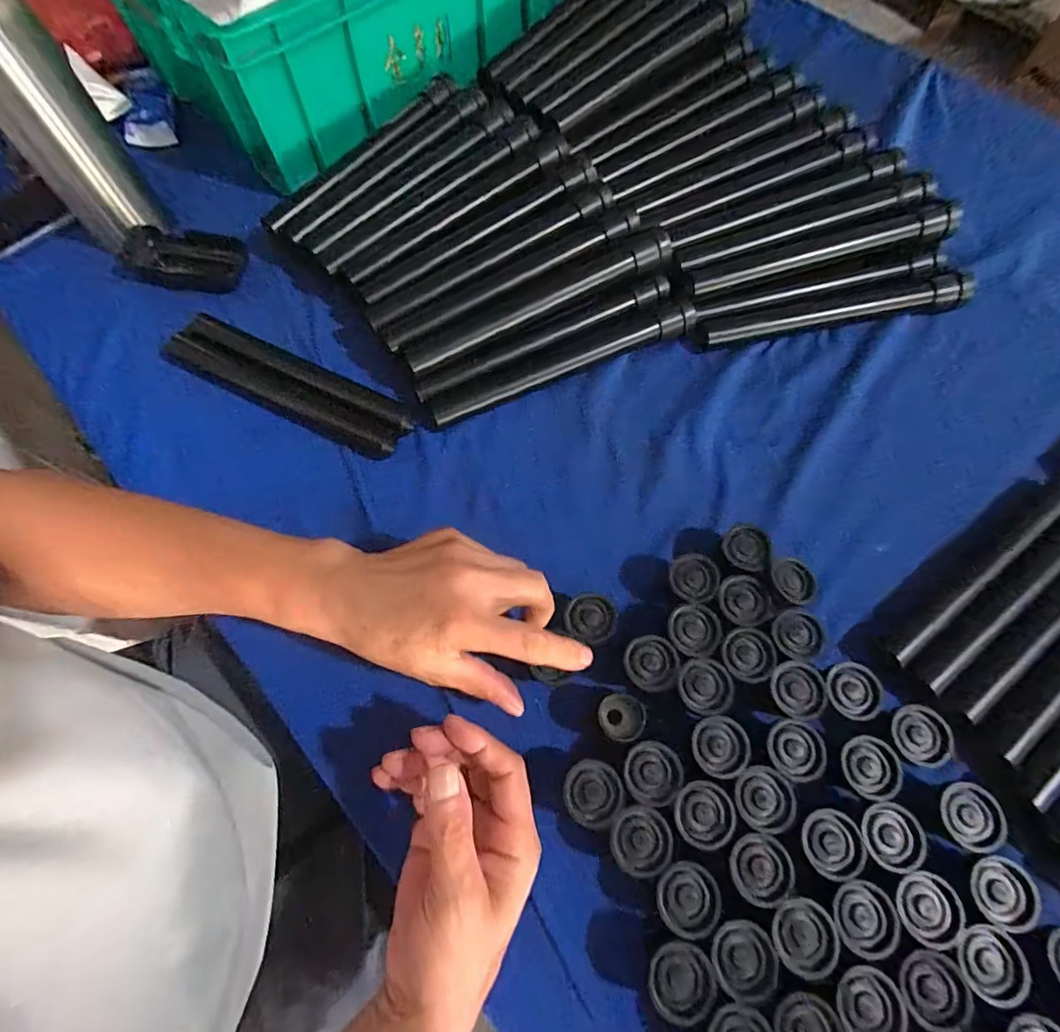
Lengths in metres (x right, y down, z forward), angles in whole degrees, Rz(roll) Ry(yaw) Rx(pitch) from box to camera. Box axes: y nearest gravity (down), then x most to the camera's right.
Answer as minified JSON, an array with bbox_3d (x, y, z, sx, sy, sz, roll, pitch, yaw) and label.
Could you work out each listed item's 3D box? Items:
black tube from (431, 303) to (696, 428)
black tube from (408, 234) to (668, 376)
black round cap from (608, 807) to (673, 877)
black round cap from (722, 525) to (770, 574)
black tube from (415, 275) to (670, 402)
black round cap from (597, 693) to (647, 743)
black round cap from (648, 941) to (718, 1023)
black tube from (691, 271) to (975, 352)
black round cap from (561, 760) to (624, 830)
[{"bbox_3d":[0.031,-0.132,0.453,0.244,0.025,0.028,-22,65,-8],"label":"black tube"},{"bbox_3d":[0.010,-0.182,0.441,0.242,0.028,0.022,-25,70,-10],"label":"black tube"},{"bbox_3d":[0.065,0.194,0.312,0.035,0.028,0.034,-1,64,2],"label":"black round cap"},{"bbox_3d":[0.158,0.027,0.384,0.033,0.020,0.034,-1,64,2],"label":"black round cap"},{"bbox_3d":[0.015,-0.152,0.453,0.237,0.028,0.021,-24,66,-9],"label":"black tube"},{"bbox_3d":[0.061,0.133,0.341,0.026,0.024,0.028,-1,64,2],"label":"black round cap"},{"bbox_3d":[0.081,0.251,0.283,0.035,0.024,0.033,-1,64,2],"label":"black round cap"},{"bbox_3d":[0.269,-0.181,0.466,0.250,0.026,0.024,-10,64,-3],"label":"black tube"},{"bbox_3d":[0.039,0.172,0.324,0.035,0.029,0.035,-1,64,2],"label":"black round cap"}]

